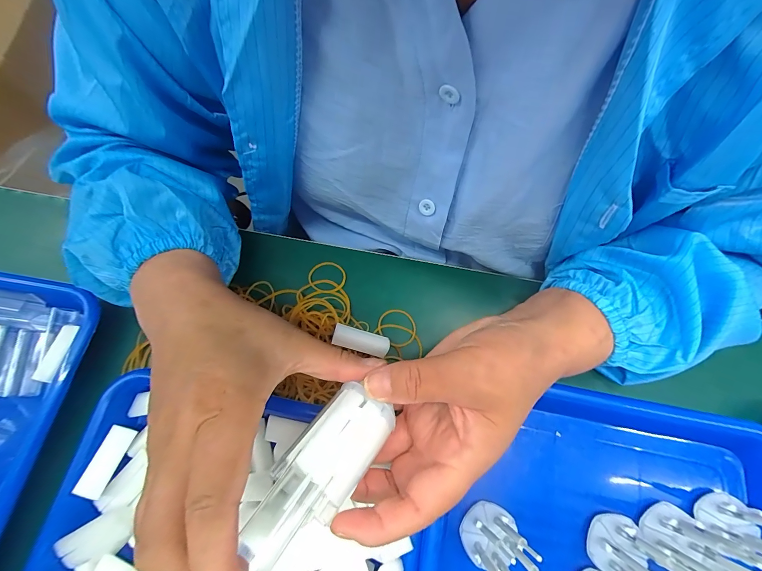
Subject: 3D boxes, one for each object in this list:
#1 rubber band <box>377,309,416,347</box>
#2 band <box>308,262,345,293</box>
[{"bbox_3d":[0.014,0.037,0.293,0.034,0.004,0.033,1,67,-3],"label":"rubber band"},{"bbox_3d":[-0.049,-0.008,0.306,0.035,0.004,0.030,19,74,7],"label":"band"}]

